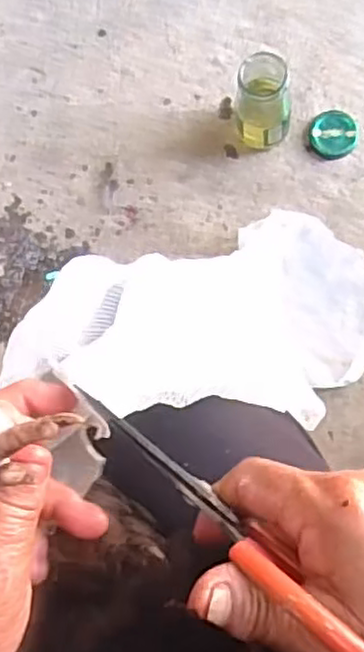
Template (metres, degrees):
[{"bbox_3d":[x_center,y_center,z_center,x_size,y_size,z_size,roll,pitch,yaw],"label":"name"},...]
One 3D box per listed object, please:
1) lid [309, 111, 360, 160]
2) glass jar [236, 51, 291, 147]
[{"bbox_3d":[0.173,-0.218,0.780,0.055,0.013,0.053,0,82,3],"label":"lid"},{"bbox_3d":[0.088,-0.236,0.735,0.061,0.115,0.060,0,82,3],"label":"glass jar"}]

